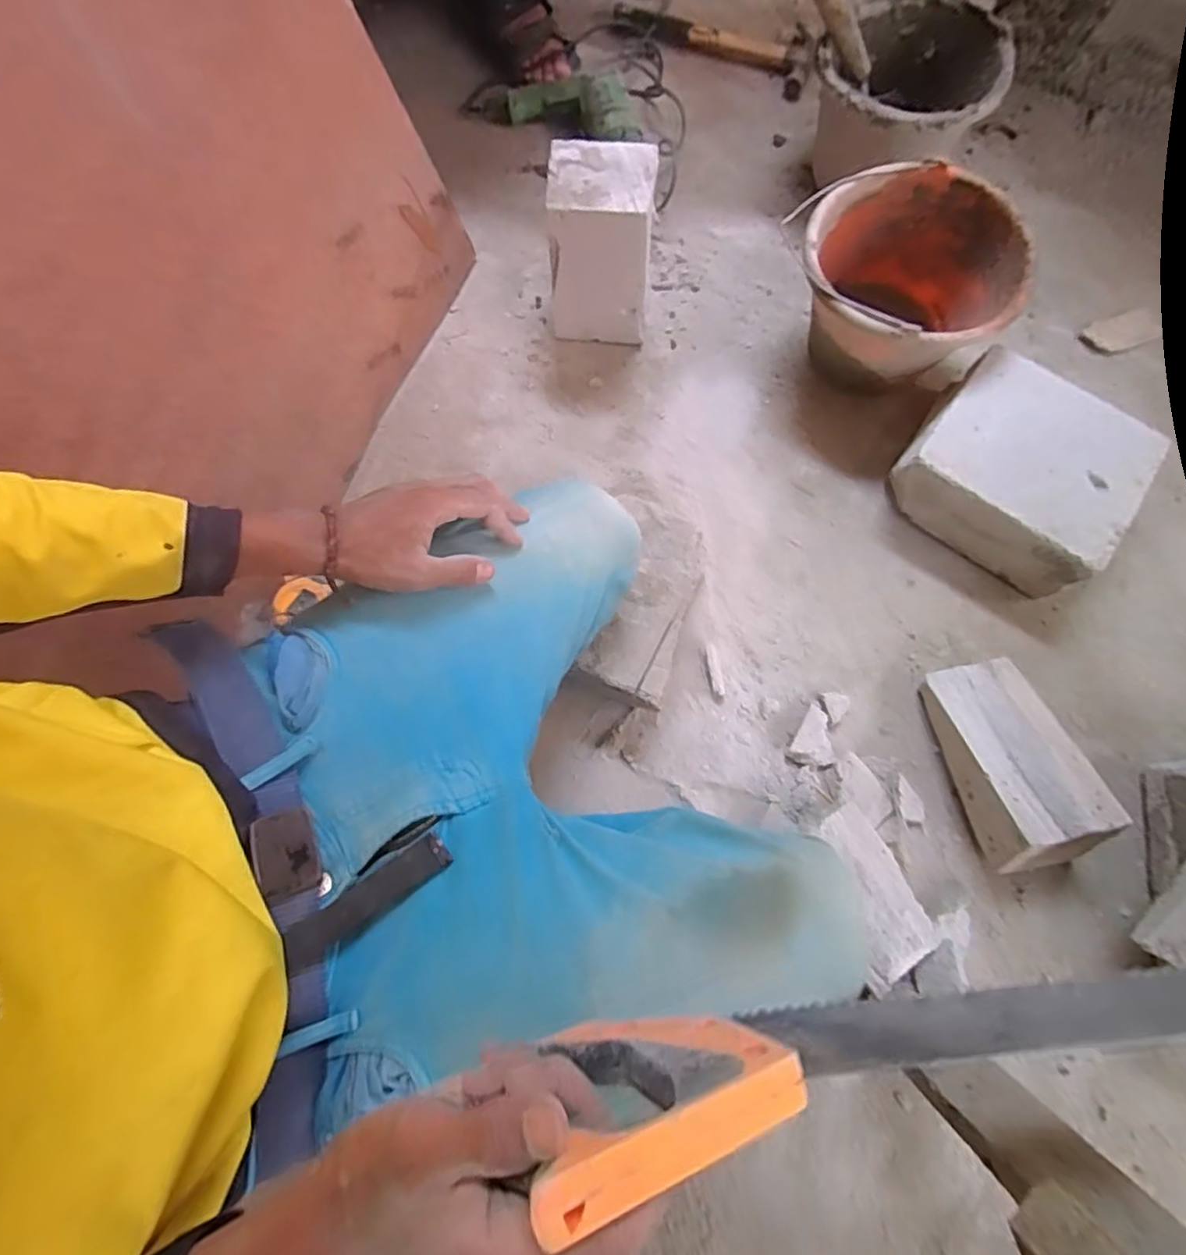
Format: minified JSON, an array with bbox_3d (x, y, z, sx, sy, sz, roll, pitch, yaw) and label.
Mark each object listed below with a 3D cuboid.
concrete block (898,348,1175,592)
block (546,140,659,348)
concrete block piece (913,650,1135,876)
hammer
[{"bbox_3d":[0.495,-0.187,0.737,0.227,0.101,0.203,34,77,9],"label":"concrete block"},{"bbox_3d":[0.010,-0.462,0.770,0.120,0.202,0.100,3,75,1],"label":"block"},{"bbox_3d":[0.445,0.140,0.654,0.107,0.105,0.218,-11,75,-3],"label":"concrete block piece"},{"bbox_3d":[0.189,-0.920,0.988,0.311,0.027,0.126,7,75,2],"label":"hammer"}]

